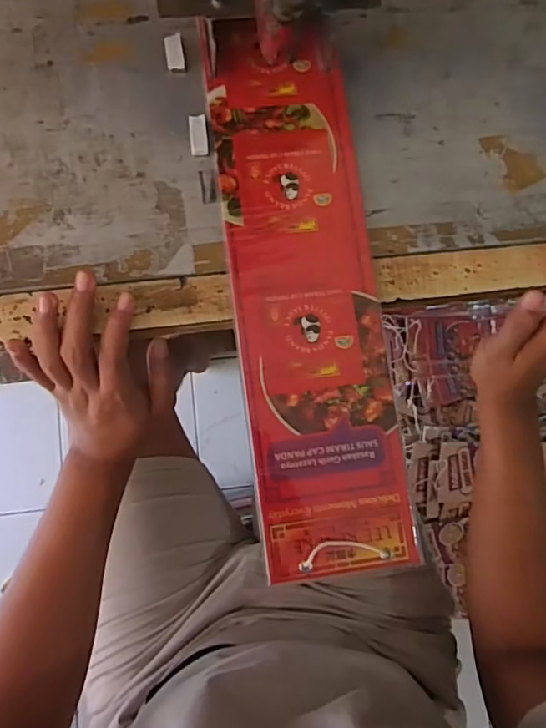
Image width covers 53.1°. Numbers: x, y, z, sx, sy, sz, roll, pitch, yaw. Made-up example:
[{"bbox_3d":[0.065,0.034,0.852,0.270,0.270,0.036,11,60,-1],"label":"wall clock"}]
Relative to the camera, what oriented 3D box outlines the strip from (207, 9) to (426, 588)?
[{"bbox_3d":[0.025,-0.053,0.393,0.105,0.004,0.394,-6,83,-6],"label":"strip"}]

